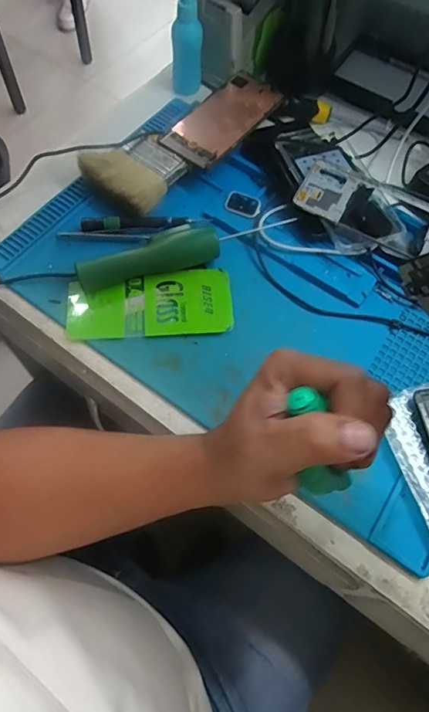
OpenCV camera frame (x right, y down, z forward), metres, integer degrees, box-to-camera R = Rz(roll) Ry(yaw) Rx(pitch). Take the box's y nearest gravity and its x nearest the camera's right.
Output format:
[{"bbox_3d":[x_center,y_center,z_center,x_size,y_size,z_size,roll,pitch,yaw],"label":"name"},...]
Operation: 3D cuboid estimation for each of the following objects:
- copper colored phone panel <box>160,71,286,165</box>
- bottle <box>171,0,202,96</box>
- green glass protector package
[{"bbox_3d":[0.012,-0.269,0.509,0.069,0.010,0.153,37,68,12],"label":"copper colored phone panel"},{"bbox_3d":[-0.033,-0.360,0.518,0.034,0.109,0.032,-2,65,-5],"label":"bottle"},{"bbox_3d":[-0.060,-0.049,0.431,0.152,0.006,0.067,-4,65,-6],"label":"green glass protector package"}]

